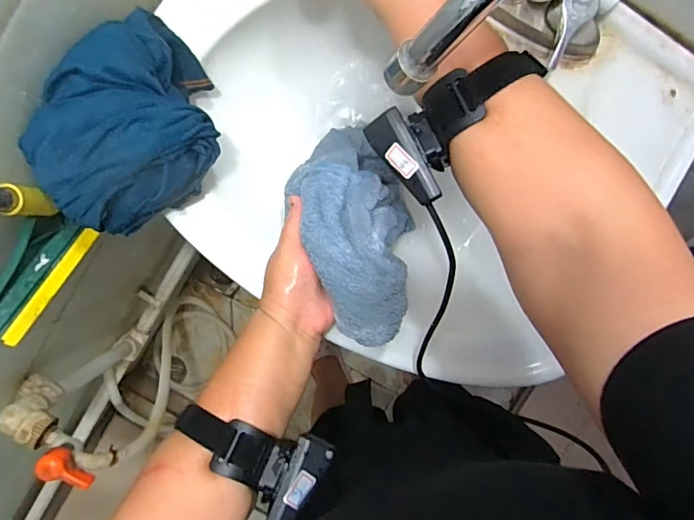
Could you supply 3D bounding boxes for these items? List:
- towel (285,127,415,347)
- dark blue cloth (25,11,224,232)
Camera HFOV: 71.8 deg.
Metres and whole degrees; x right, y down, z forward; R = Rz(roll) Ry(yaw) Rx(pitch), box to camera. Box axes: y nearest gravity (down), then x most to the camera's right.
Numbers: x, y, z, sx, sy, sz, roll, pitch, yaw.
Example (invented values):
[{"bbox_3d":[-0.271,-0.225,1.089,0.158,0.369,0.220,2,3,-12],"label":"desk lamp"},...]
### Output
[{"bbox_3d":[0.012,-0.030,0.425,0.105,0.061,0.207,-7,63,-2],"label":"towel"},{"bbox_3d":[-0.164,-0.098,0.377,0.111,0.083,0.153,39,94,-6],"label":"dark blue cloth"}]

